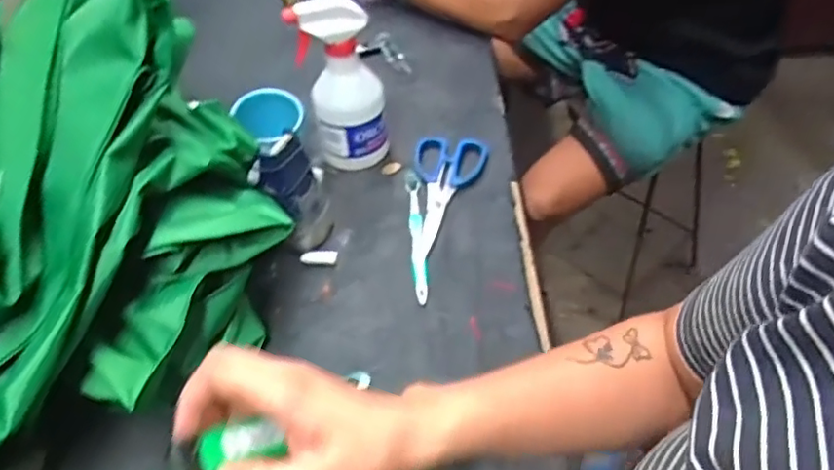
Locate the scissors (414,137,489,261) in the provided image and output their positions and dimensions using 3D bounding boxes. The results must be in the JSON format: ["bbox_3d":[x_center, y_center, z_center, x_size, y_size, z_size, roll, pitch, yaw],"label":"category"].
[{"bbox_3d":[0.020,-0.050,0.648,0.085,0.012,0.190,10,49,13],"label":"scissors"}]

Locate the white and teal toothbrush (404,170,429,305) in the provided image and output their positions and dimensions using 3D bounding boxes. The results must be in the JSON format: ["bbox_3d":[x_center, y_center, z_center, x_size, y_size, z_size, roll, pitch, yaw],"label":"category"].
[{"bbox_3d":[-0.001,-0.004,0.613,0.017,0.012,0.178,-4,47,0],"label":"white and teal toothbrush"}]

